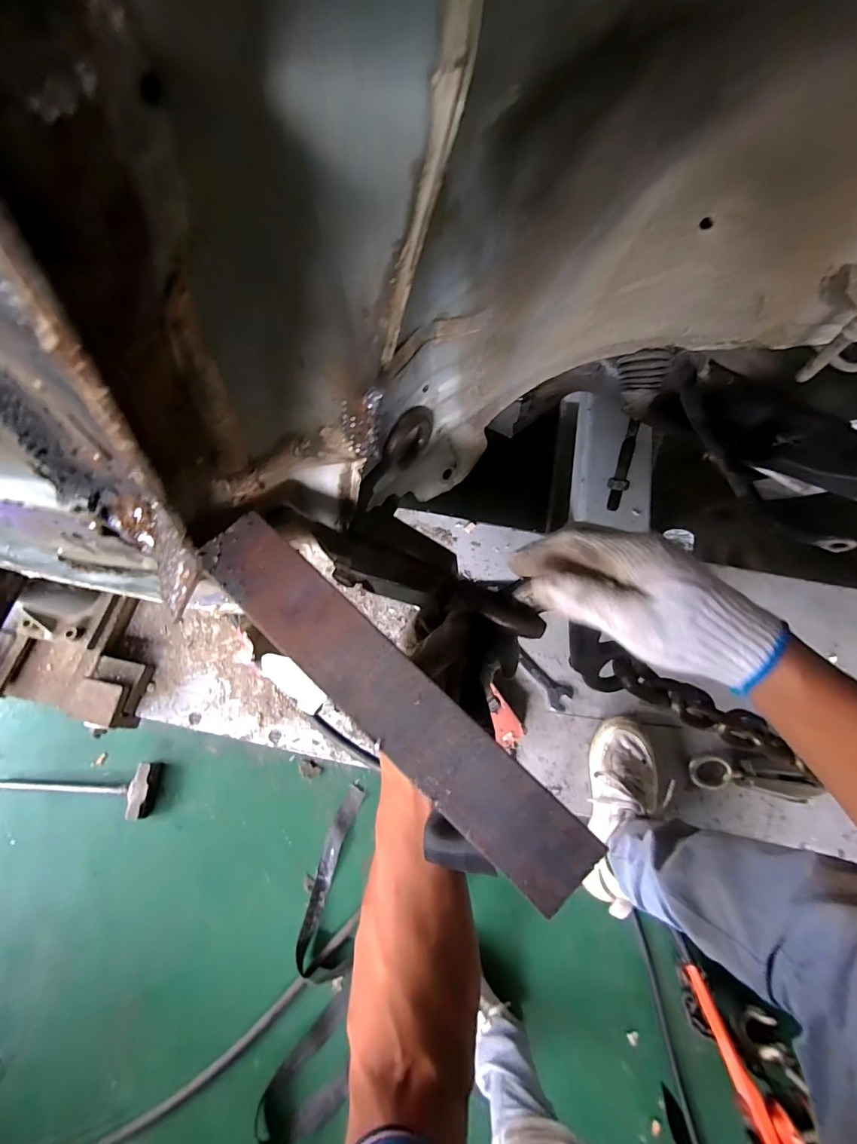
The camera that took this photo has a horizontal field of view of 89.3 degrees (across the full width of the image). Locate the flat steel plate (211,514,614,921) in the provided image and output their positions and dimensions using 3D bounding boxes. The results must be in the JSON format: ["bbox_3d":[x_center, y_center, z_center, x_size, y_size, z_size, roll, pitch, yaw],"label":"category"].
[{"bbox_3d":[-0.024,0.068,0.245,0.273,0.009,0.044,42,75,9],"label":"flat steel plate"}]

